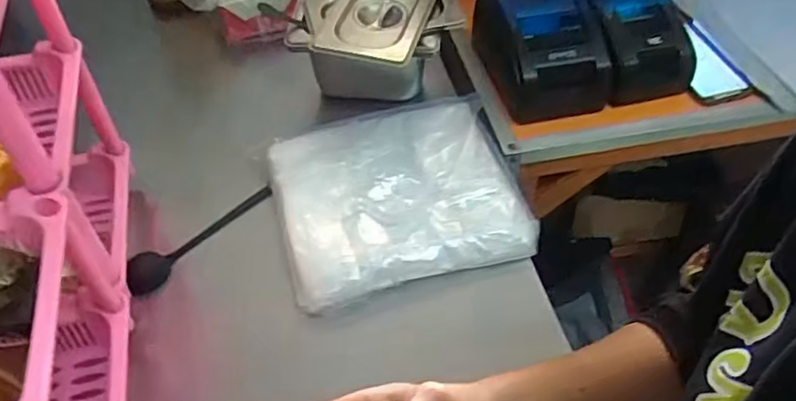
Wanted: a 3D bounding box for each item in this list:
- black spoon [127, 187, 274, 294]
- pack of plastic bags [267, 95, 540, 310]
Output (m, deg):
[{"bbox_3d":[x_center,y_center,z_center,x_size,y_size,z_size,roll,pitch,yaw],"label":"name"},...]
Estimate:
[{"bbox_3d":[-0.210,0.037,0.691,0.177,0.024,0.030,-37,59,-27],"label":"black spoon"},{"bbox_3d":[-0.001,-0.013,0.713,0.260,0.036,0.231,-14,51,-11],"label":"pack of plastic bags"}]

